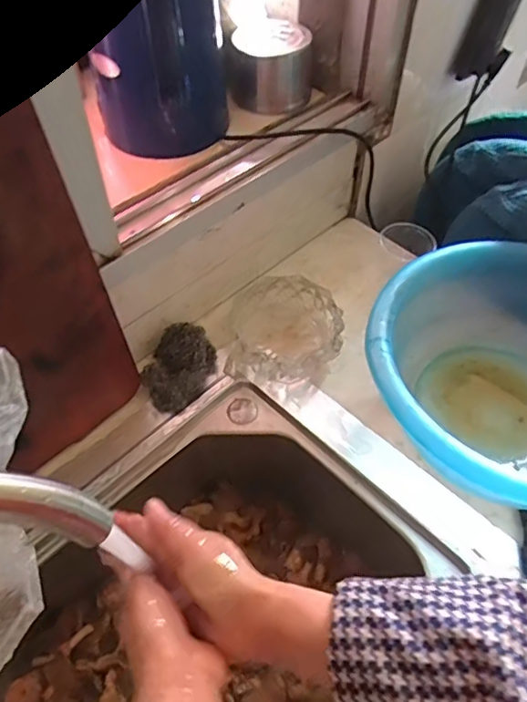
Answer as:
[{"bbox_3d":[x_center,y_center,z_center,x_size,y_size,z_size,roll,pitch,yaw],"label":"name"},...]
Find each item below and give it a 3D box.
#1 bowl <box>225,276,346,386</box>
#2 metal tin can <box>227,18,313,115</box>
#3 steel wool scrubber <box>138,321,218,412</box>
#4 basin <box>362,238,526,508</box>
[{"bbox_3d":[0.026,-0.023,0.662,0.130,0.057,0.135,0,53,0],"label":"bowl"},{"bbox_3d":[0.010,-0.364,0.695,0.102,0.067,0.100,0,53,0],"label":"metal tin can"},{"bbox_3d":[-0.100,0.018,0.629,0.071,0.051,0.093,15,54,11],"label":"steel wool scrubber"},{"bbox_3d":[0.258,0.036,0.557,0.296,0.130,0.292,0,53,0],"label":"basin"}]

